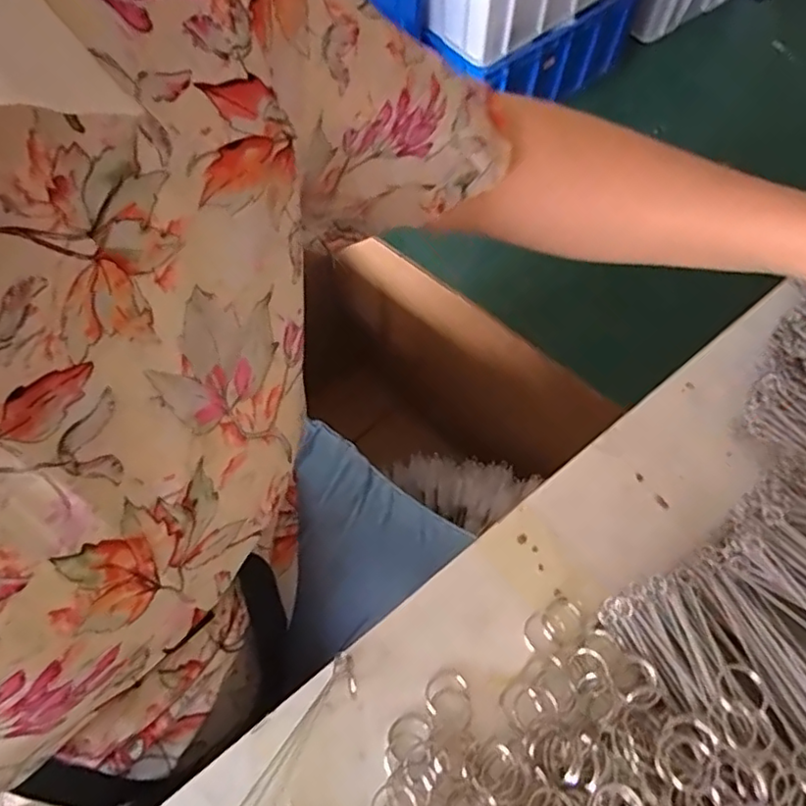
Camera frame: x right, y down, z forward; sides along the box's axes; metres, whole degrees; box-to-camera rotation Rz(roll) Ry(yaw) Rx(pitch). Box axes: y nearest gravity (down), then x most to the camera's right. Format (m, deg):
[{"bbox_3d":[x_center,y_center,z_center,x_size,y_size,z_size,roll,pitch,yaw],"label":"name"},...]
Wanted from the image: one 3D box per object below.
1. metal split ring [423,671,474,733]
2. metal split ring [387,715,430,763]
[{"bbox_3d":[0.026,0.170,0.343,0.026,0.004,0.031,-13,64,-8],"label":"metal split ring"},{"bbox_3d":[0.003,0.187,0.336,0.024,0.004,0.023,-8,49,9],"label":"metal split ring"}]

